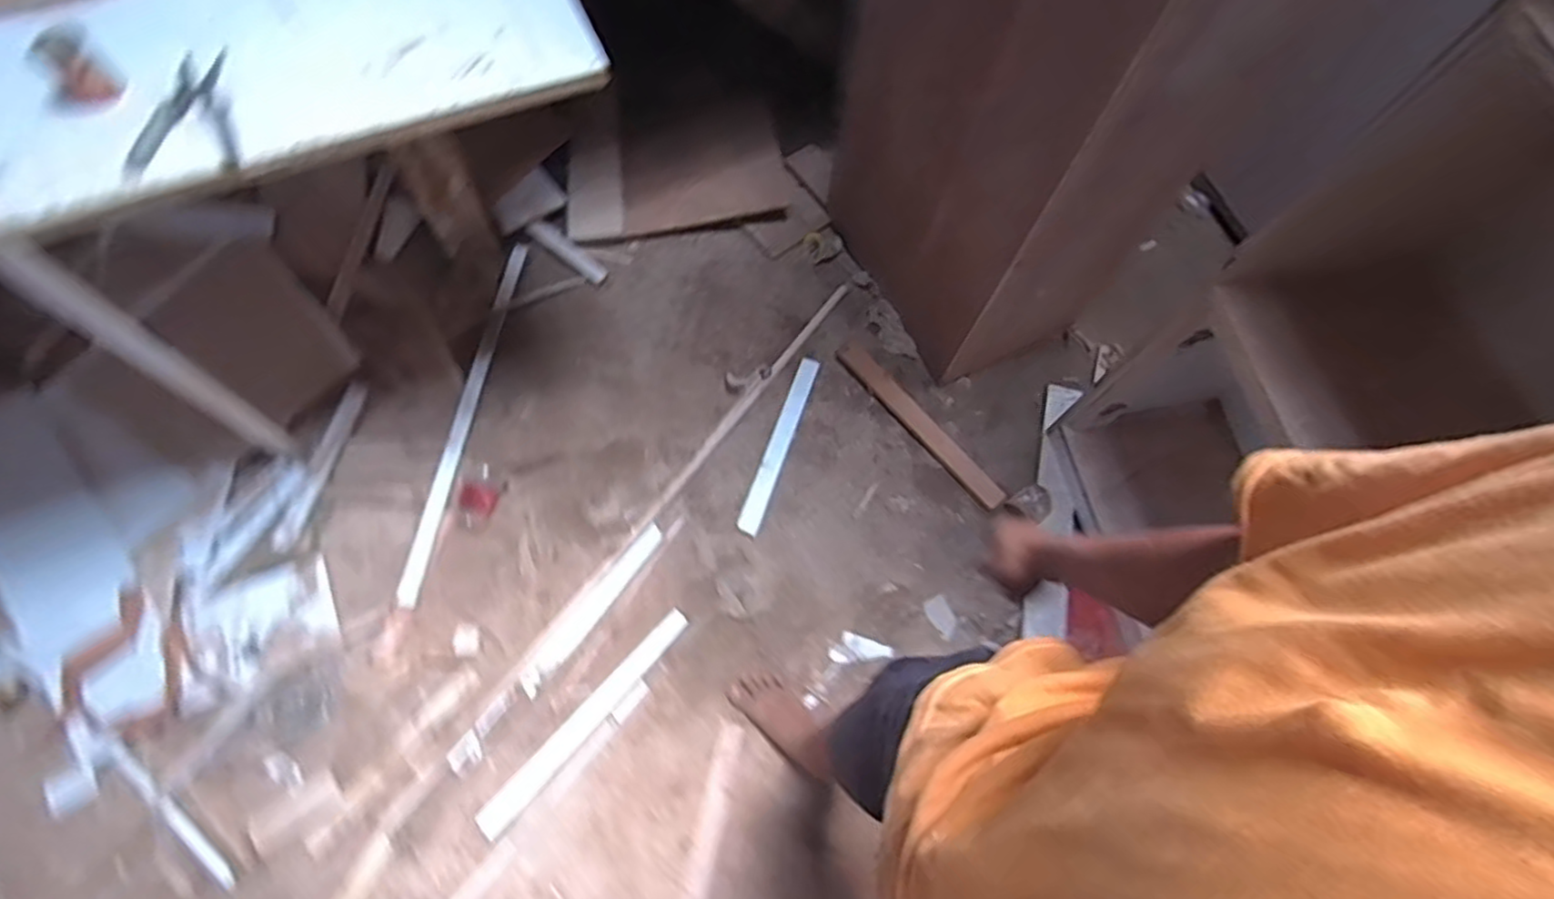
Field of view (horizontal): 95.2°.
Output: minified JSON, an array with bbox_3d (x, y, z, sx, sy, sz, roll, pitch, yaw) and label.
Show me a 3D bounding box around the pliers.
[{"bbox_3d":[-0.717,-0.401,0.852,0.117,0.015,0.181,-17,69,-10],"label":"pliers"}]

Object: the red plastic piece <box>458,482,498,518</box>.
[{"bbox_3d":[-0.644,0.106,1.521,0.080,0.011,0.063,17,67,4],"label":"red plastic piece"}]

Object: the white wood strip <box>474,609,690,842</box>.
[{"bbox_3d":[-0.363,0.513,1.366,0.055,0.020,0.505,39,70,13],"label":"white wood strip"}]

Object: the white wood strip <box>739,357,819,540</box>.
[{"bbox_3d":[0.007,-0.017,1.613,0.048,0.021,0.443,19,67,5],"label":"white wood strip"}]

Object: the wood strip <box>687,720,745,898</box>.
[{"bbox_3d":[-0.136,0.770,1.261,0.043,0.022,0.529,11,67,2],"label":"wood strip"}]

